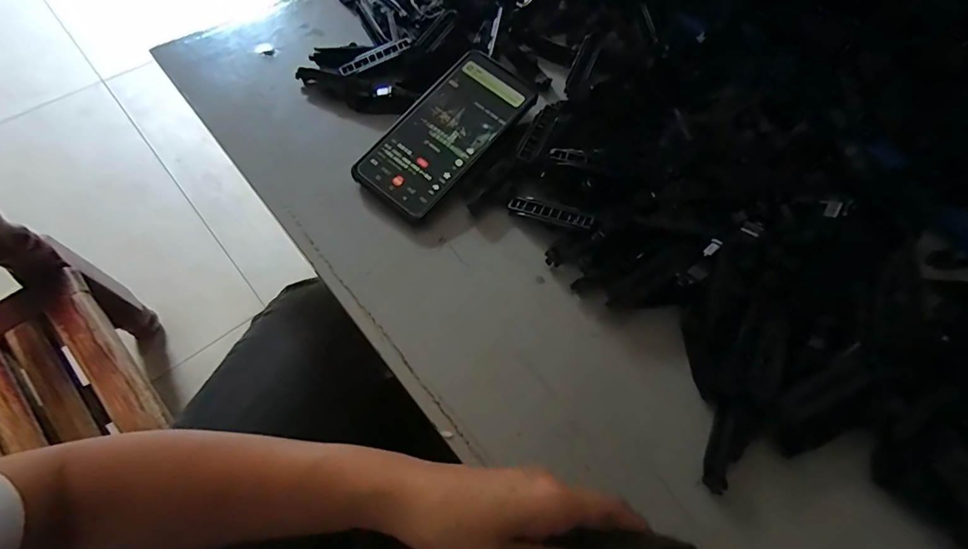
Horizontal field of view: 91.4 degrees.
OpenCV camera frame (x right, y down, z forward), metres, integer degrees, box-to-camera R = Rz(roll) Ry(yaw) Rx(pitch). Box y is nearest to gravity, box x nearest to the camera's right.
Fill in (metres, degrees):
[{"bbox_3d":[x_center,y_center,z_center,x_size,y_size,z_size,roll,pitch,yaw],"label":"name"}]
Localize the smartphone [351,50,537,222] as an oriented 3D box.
[{"bbox_3d":[-0.032,-0.125,0.415,0.079,0.006,0.167,40,76,9],"label":"smartphone"}]

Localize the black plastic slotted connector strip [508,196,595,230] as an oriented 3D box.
[{"bbox_3d":[0.056,-0.052,0.393,0.071,0.005,0.015,18,66,21],"label":"black plastic slotted connector strip"}]

